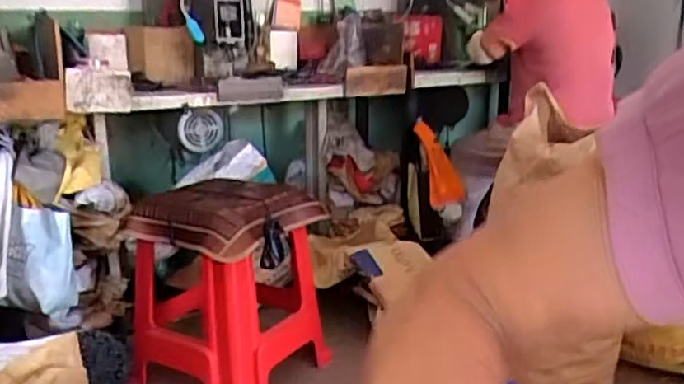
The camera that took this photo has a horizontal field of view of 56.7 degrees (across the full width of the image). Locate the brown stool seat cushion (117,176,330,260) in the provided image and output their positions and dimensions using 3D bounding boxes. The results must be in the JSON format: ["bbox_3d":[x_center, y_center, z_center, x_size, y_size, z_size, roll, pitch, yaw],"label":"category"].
[{"bbox_3d":[-0.295,0.044,1.567,0.396,0.090,0.410,8,16,32],"label":"brown stool seat cushion"}]

